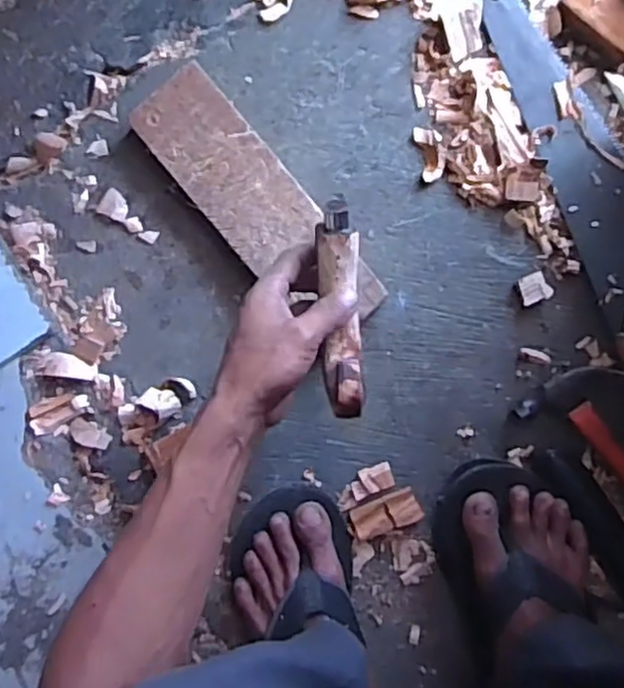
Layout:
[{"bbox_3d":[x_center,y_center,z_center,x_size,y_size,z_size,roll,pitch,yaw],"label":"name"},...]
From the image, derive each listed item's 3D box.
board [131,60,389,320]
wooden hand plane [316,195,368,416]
[{"bbox_3d":[-0.050,-0.126,0.640,0.083,0.031,0.272,-40,91,3],"label":"board"},{"bbox_3d":[0.021,-0.025,0.508,0.029,0.033,0.156,-3,96,1],"label":"wooden hand plane"}]

